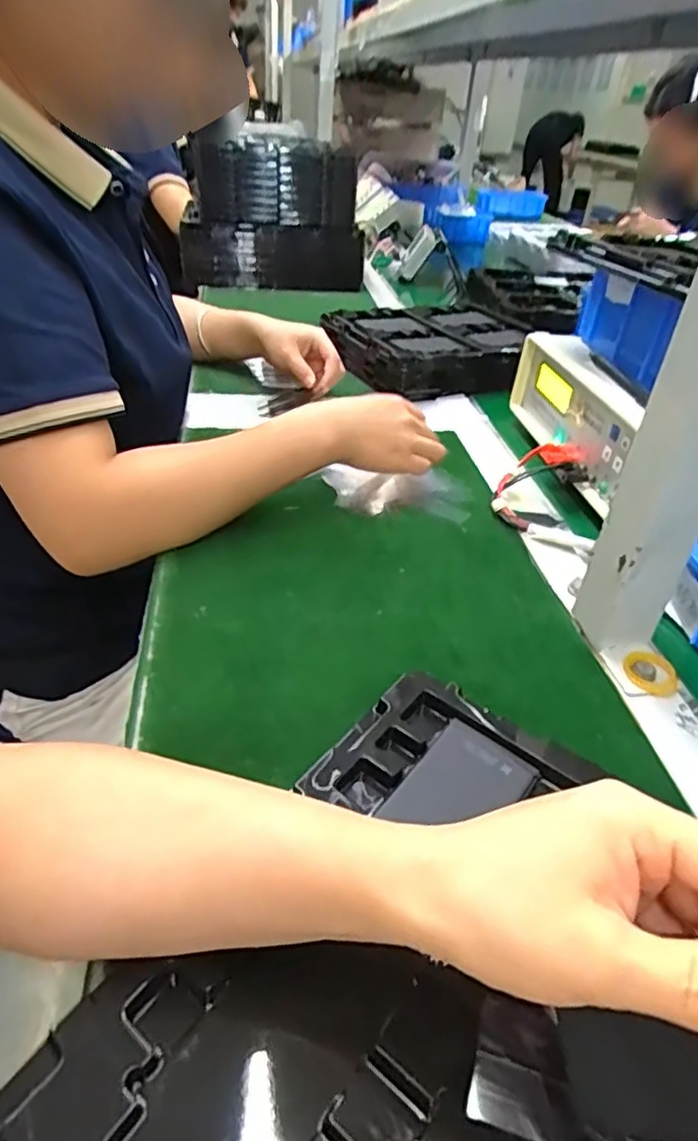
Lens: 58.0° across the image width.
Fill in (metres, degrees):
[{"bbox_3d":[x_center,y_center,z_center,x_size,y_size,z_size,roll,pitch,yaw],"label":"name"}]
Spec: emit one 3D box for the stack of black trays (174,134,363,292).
[{"bbox_3d":[-0.140,-0.635,1.125,0.305,0.210,0.237,-4,38,-12],"label":"stack of black trays"}]

